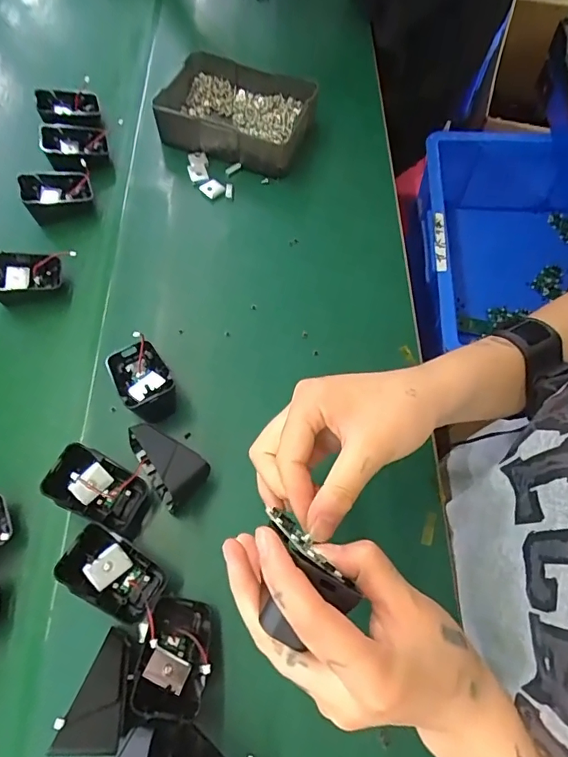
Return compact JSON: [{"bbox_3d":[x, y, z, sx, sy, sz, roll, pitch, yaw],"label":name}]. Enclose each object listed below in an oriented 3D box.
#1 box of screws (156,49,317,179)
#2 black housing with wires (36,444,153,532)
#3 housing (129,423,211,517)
[{"bbox_3d":[-0.051,-0.306,0.538,0.164,0.042,0.131,14,66,8],"label":"box of screws"},{"bbox_3d":[-0.139,0.086,0.363,0.065,0.046,0.046,21,67,11],"label":"black housing with wires"},{"bbox_3d":[-0.091,0.066,0.366,0.062,0.046,0.043,39,71,18],"label":"housing"}]

